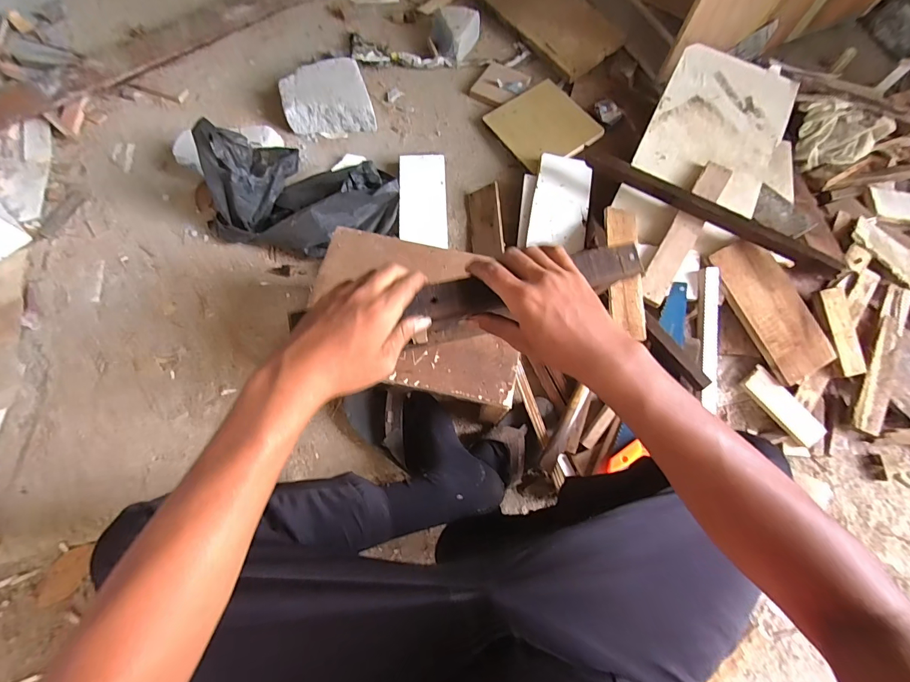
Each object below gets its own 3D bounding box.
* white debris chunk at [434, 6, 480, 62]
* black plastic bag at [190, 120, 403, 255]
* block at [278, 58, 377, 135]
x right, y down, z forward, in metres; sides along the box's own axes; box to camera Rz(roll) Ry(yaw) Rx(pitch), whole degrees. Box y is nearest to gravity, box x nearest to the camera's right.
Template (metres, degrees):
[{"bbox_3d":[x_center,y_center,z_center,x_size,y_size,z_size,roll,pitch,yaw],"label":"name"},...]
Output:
[{"bbox_3d":[0.002,-0.806,1.042,0.115,0.088,0.113,1,70,-1],"label":"white debris chunk"},{"bbox_3d":[-0.307,-0.293,0.788,0.374,0.198,0.176,12,70,3],"label":"black plastic bag"},{"bbox_3d":[-0.310,-0.591,0.964,0.200,0.065,0.186,-12,72,-6],"label":"block"}]

